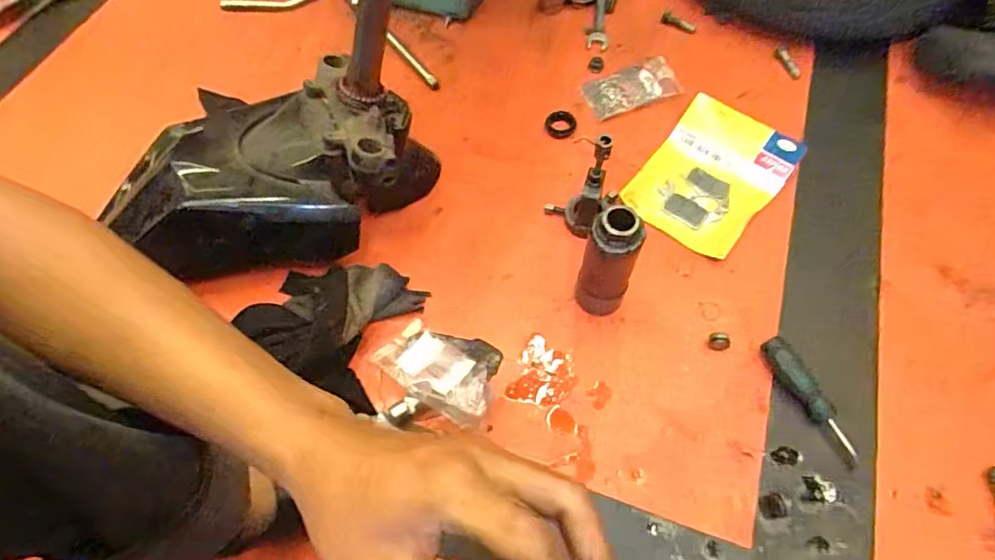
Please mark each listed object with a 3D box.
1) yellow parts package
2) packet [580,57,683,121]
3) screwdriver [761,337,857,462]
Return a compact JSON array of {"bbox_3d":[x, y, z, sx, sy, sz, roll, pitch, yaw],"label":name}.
[{"bbox_3d":[0.263,-0.129,0.654,0.144,0.023,0.203,35,69,19],"label":"yellow parts package"},{"bbox_3d":[0.183,-0.265,0.734,0.123,0.015,0.068,-17,63,-7],"label":"packet"},{"bbox_3d":[0.309,0.113,0.522,0.023,0.024,0.124,-29,65,-12],"label":"screwdriver"}]

